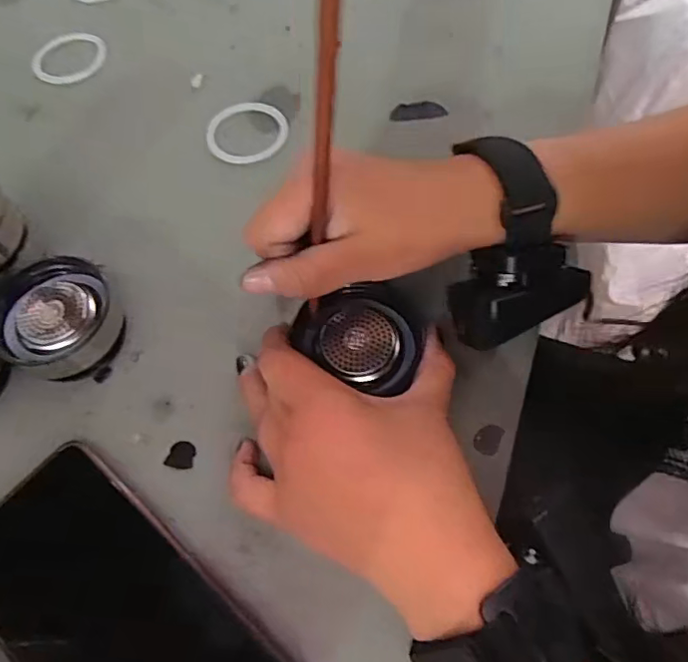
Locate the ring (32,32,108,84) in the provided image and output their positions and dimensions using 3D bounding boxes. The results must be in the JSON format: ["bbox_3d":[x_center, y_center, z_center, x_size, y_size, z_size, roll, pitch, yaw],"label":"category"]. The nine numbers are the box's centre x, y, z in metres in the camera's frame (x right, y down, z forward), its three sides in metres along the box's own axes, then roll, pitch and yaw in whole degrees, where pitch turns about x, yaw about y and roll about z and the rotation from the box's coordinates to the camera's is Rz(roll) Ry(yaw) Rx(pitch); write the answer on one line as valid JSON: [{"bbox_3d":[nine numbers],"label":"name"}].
[{"bbox_3d":[-0.211,-0.211,0.436,0.057,0.004,0.048,-27,77,-17],"label":"ring"}]

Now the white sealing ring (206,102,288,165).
[{"bbox_3d":[-0.066,-0.137,0.382,0.055,0.004,0.054,-1,63,2],"label":"white sealing ring"}]

